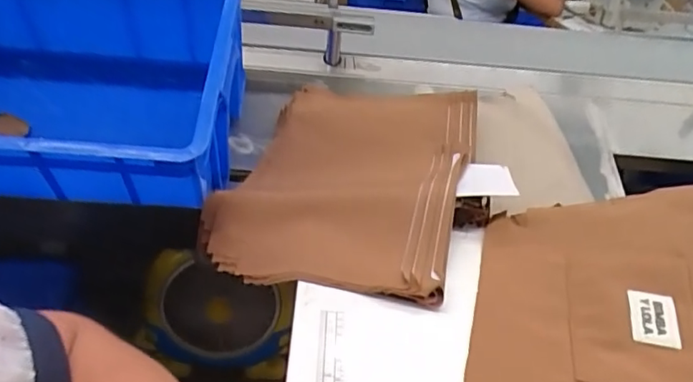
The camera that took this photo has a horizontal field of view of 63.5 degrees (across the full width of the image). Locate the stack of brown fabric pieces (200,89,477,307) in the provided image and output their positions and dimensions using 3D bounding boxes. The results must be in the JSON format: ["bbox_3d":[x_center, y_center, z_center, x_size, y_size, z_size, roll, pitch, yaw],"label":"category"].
[{"bbox_3d":[0.011,-0.032,0.749,0.292,0.053,0.472,11,30,9],"label":"stack of brown fabric pieces"}]

